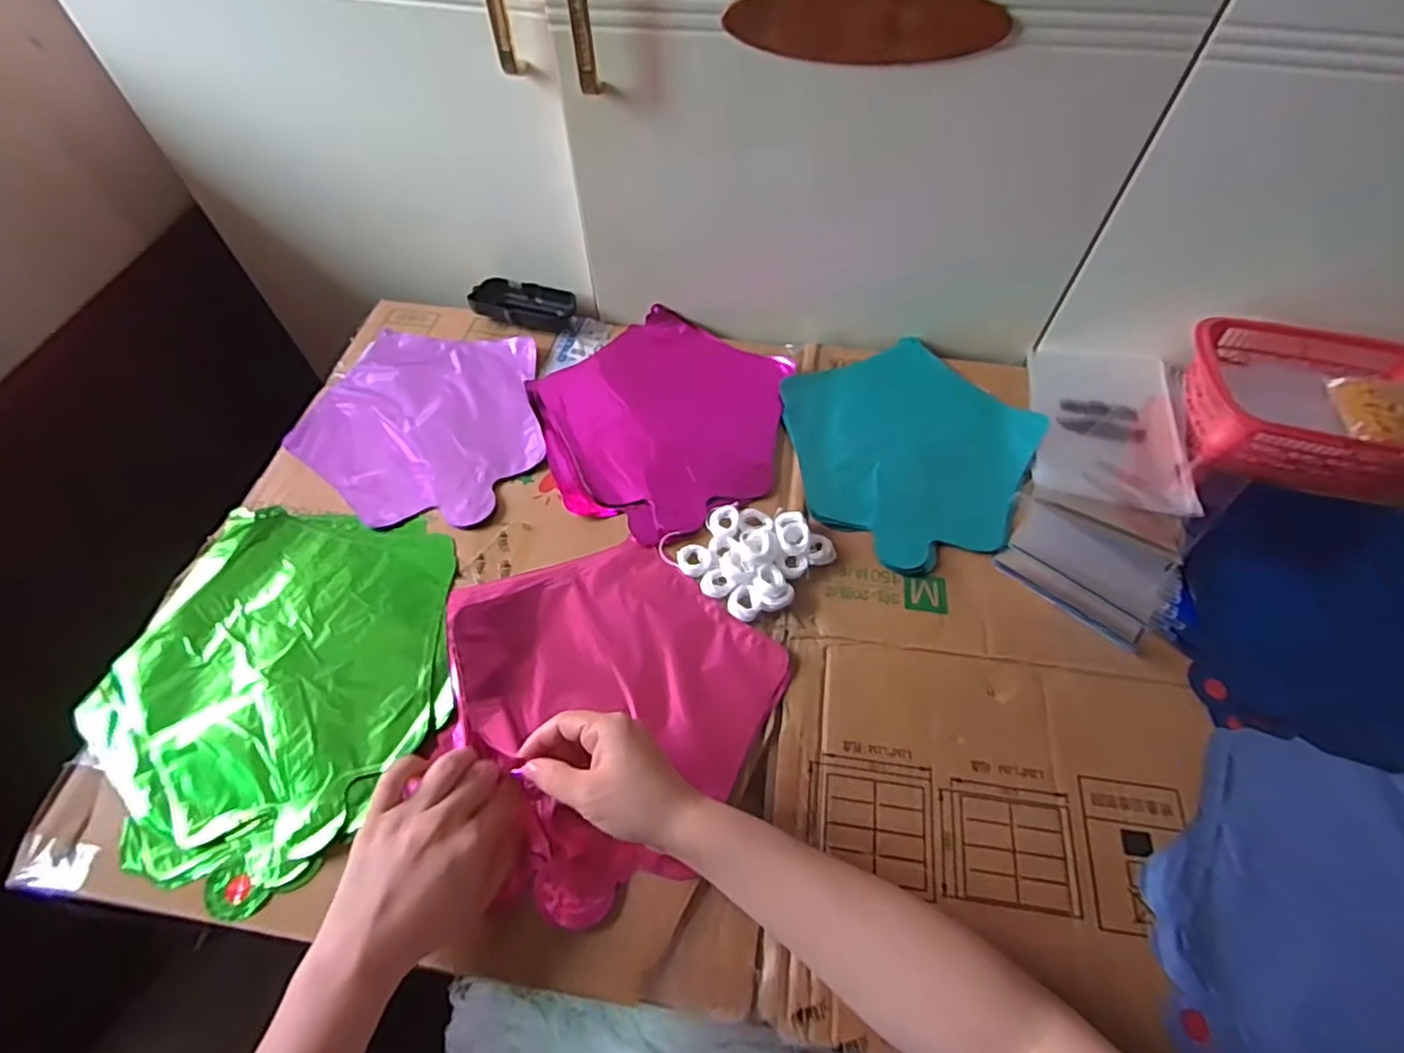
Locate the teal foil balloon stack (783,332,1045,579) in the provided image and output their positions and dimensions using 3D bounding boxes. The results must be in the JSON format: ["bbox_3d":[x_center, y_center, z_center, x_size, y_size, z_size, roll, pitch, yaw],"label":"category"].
[{"bbox_3d":[0.195,-0.075,0.590,0.219,0.014,0.223,-15,59,-9],"label":"teal foil balloon stack"}]

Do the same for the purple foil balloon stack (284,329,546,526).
[{"bbox_3d":[-0.260,-0.099,0.612,0.222,0.012,0.223,4,58,3],"label":"purple foil balloon stack"}]

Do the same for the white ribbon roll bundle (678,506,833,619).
[{"bbox_3d":[0.043,0.020,0.534,0.097,0.020,0.102,36,65,21],"label":"white ribbon roll bundle"}]

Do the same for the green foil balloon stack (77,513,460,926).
[{"bbox_3d":[-0.306,0.105,0.476,0.246,0.014,0.265,17,60,11],"label":"green foil balloon stack"}]

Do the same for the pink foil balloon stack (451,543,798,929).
[{"bbox_3d":[-0.055,0.118,0.468,0.222,0.027,0.247,-17,59,-10],"label":"pink foil balloon stack"}]

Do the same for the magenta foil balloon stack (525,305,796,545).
[{"bbox_3d":[-0.034,-0.103,0.619,0.245,0.025,0.230,-39,66,-21],"label":"magenta foil balloon stack"}]

